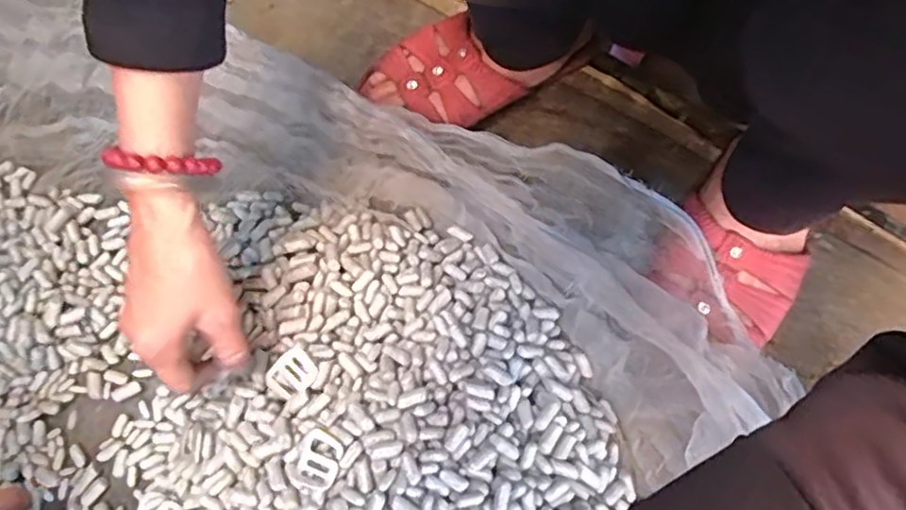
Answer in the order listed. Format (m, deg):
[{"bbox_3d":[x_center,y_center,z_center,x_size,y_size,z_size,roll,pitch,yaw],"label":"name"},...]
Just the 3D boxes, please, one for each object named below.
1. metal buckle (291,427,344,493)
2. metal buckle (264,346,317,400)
[{"bbox_3d":[-0.082,0.124,0.398,0.026,0.006,0.034,16,70,6],"label":"metal buckle"},{"bbox_3d":[-0.105,0.077,0.424,0.031,0.008,0.026,-43,82,-11],"label":"metal buckle"}]

